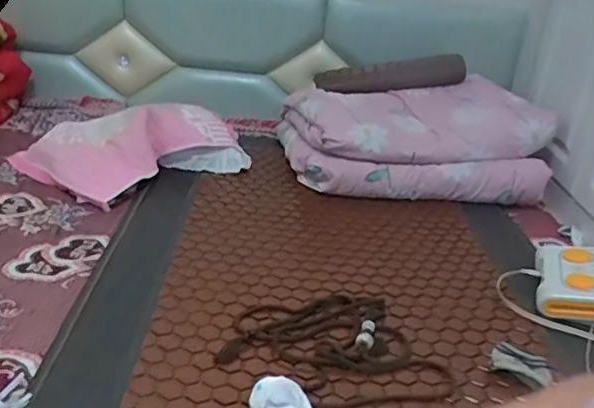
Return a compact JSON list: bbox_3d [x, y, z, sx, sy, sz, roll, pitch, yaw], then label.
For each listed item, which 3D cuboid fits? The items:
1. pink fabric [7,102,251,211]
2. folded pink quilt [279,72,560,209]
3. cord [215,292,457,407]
[{"bbox_3d":[-0.346,-0.143,1.306,0.404,0.133,0.264,-19,35,-42],"label":"pink fabric"},{"bbox_3d":[0.274,-0.177,1.437,0.568,0.167,0.431,-1,26,-15],"label":"folded pink quilt"},{"bbox_3d":[0.044,0.196,0.835,0.290,0.018,0.237,0,26,-13],"label":"cord"}]

